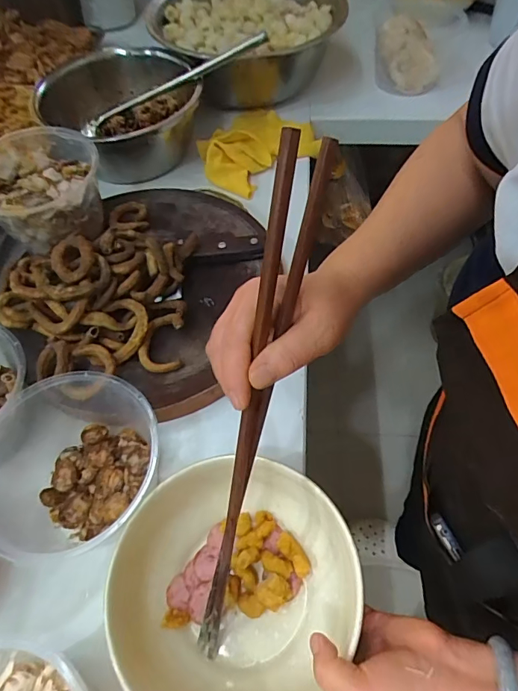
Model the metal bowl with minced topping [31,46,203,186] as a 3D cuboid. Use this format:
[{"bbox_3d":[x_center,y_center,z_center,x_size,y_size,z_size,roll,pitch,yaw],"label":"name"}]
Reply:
[{"bbox_3d":[-0.219,-0.395,0.739,0.249,0.103,0.246,-1,58,2],"label":"metal bowl with minced topping"}]

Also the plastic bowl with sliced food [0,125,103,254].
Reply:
[{"bbox_3d":[-0.289,-0.205,0.580,0.164,0.084,0.154,-14,59,-6],"label":"plastic bowl with sliced food"}]

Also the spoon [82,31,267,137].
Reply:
[{"bbox_3d":[-0.141,-0.426,0.713,0.327,0.026,0.033,-26,60,1],"label":"spoon"}]

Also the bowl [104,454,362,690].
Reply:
[{"bbox_3d":[-0.019,0.209,0.375,0.192,0.089,0.185,-1,58,2],"label":"bowl"}]

